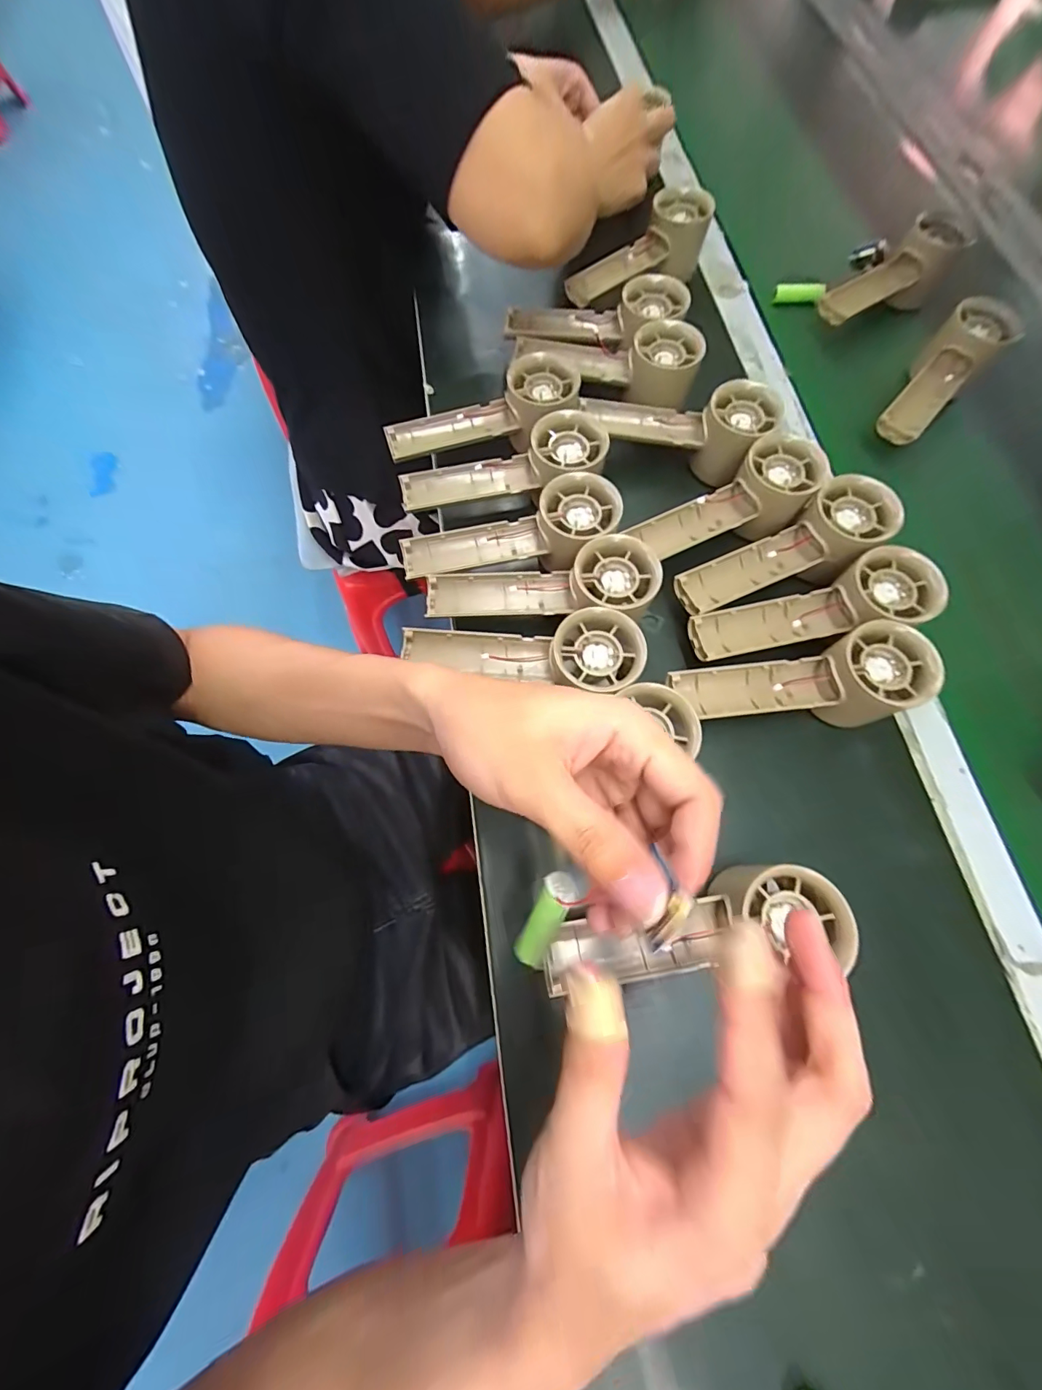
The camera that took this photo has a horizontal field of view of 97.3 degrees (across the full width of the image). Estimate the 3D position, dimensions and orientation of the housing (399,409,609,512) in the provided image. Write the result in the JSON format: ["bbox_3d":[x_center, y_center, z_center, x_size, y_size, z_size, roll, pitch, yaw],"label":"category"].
[{"bbox_3d":[-0.013,-0.170,0.353,0.160,0.030,0.058,-14,72,8],"label":"housing"}]

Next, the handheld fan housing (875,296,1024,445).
[{"bbox_3d":[0.365,-0.283,0.396,0.154,0.039,0.053,-42,76,-13],"label":"handheld fan housing"}]

